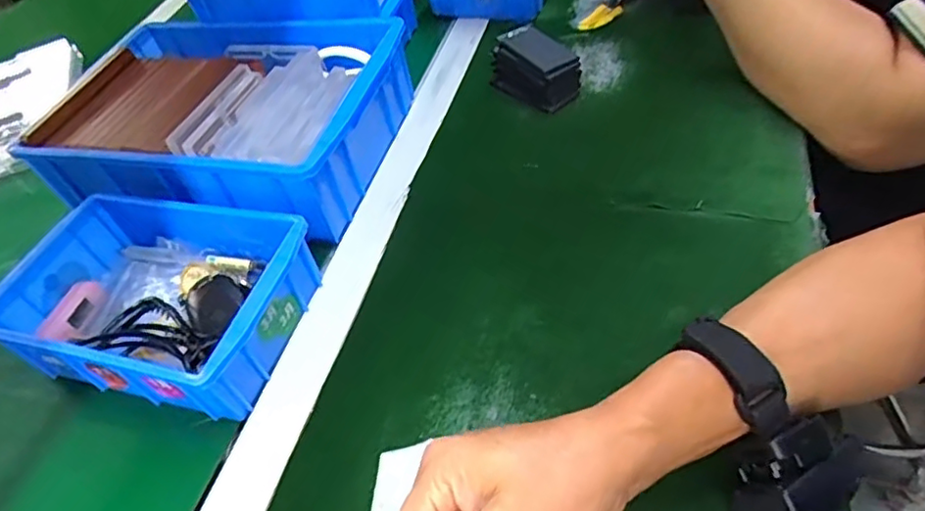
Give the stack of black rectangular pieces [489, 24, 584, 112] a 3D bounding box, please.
[{"bbox_3d":[0.067,-0.180,0.581,0.057,0.050,0.085,-29,48,-12],"label":"stack of black rectangular pieces"}]

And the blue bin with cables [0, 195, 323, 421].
[{"bbox_3d":[-0.213,0.030,0.437,0.201,0.067,0.133,7,51,19],"label":"blue bin with cables"}]

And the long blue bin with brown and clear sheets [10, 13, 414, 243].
[{"bbox_3d":[-0.208,-0.127,0.552,0.296,0.105,0.206,6,50,19],"label":"long blue bin with brown and clear sheets"}]

